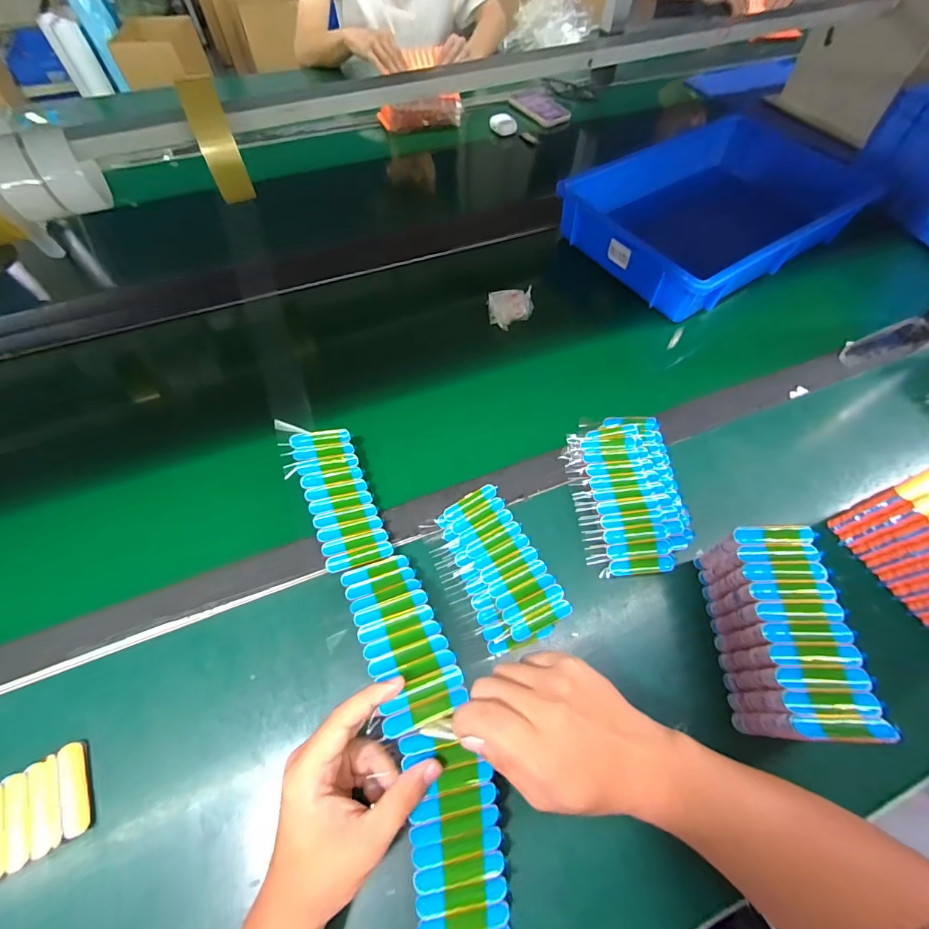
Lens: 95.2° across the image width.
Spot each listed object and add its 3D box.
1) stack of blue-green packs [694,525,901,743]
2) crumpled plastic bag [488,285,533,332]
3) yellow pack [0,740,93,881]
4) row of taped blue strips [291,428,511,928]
[{"bbox_3d":[0.261,0.137,0.355,0.064,0.074,0.152,3,60,1],"label":"stack of blue-green packs"},{"bbox_3d":[0.064,-0.221,0.595,0.057,0.039,0.046,-3,60,-2],"label":"crumpled plastic bag"},{"bbox_3d":[-0.331,0.263,0.317,0.087,0.011,0.063,-25,63,-14],"label":"yellow pack"},{"bbox_3d":[-0.065,0.139,0.360,0.080,0.077,0.428,-21,62,-11],"label":"row of taped blue strips"}]

